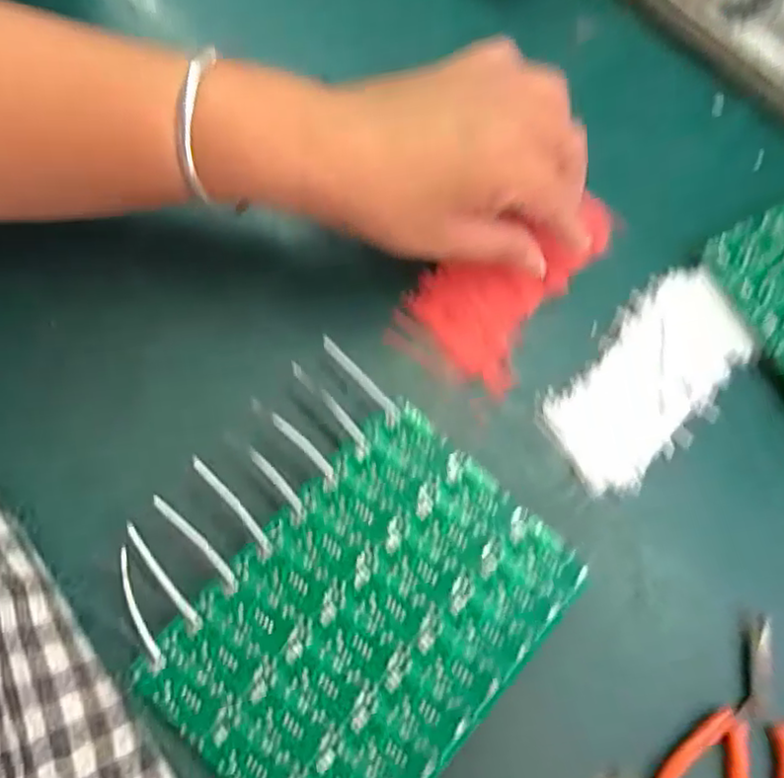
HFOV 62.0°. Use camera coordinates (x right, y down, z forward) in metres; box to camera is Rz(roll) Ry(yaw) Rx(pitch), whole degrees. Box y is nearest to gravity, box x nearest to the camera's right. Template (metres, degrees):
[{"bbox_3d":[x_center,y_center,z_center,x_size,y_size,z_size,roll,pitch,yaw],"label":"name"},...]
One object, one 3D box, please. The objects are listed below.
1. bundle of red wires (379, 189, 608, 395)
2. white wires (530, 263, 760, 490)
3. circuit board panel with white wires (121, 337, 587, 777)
[{"bbox_3d":[0.053,-0.053,0.312,0.061,0.016,0.109,35,78,9],"label":"bundle of red wires"},{"bbox_3d":[0.120,-0.007,0.305,0.057,0.009,0.113,42,79,10],"label":"white wires"},{"bbox_3d":[-0.022,0.084,0.268,0.143,0.017,0.153,41,76,8],"label":"circuit board panel with white wires"}]

